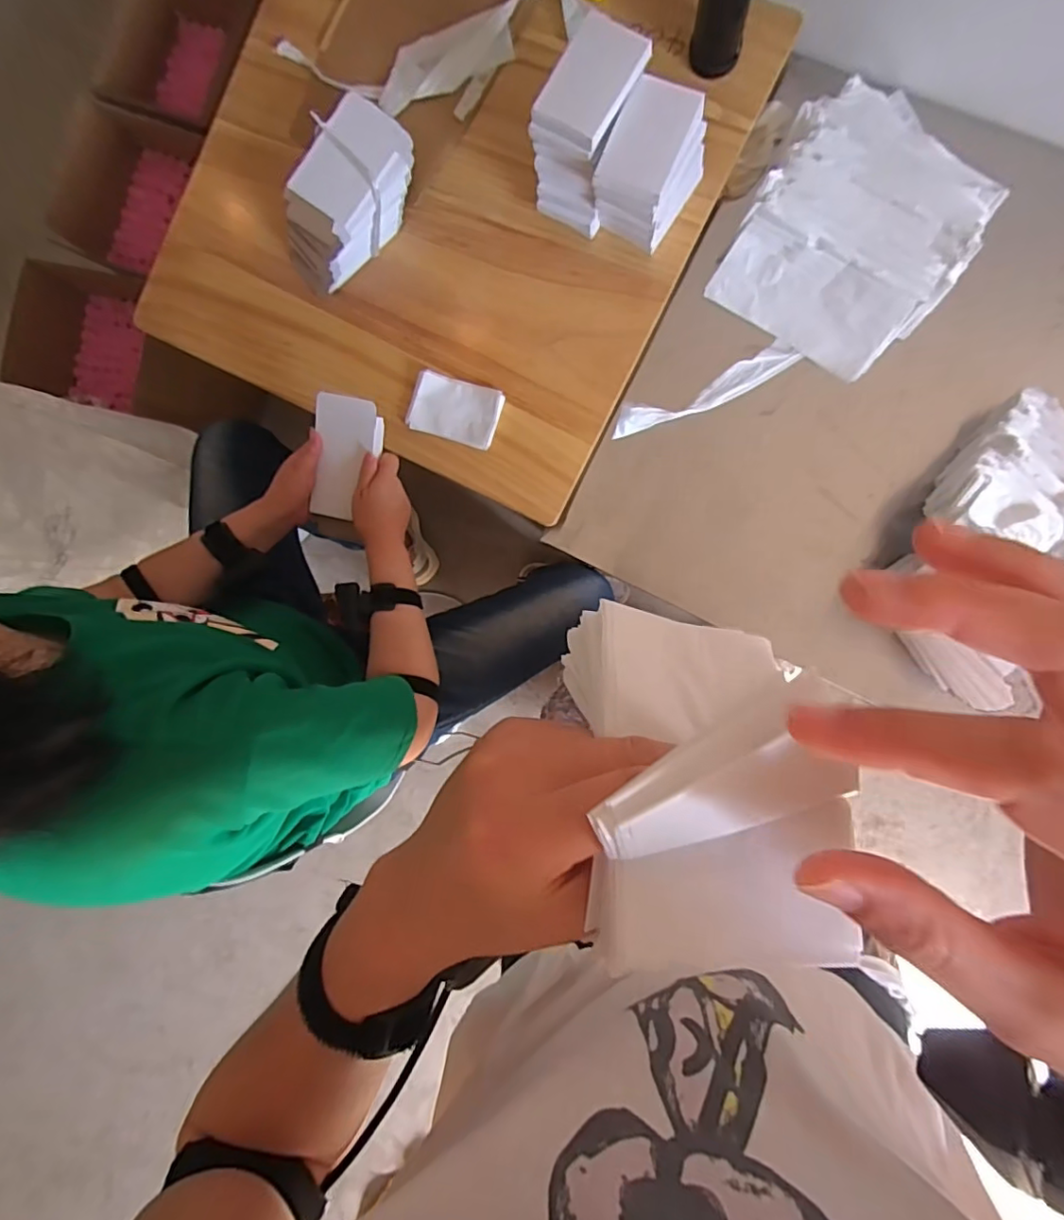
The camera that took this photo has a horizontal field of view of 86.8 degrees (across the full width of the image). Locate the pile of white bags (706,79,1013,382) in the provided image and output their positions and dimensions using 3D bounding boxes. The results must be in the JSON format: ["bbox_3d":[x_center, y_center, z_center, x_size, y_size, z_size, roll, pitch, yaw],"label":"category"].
[{"bbox_3d":[0.458,-0.536,0.783,0.290,0.071,0.345,30,93,6],"label":"pile of white bags"}]

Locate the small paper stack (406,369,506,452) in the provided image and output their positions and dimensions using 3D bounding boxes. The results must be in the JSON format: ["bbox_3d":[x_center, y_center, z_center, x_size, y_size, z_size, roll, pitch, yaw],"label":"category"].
[{"bbox_3d":[-0.112,-0.293,0.824,0.132,0.008,0.086,17,93,2],"label":"small paper stack"}]

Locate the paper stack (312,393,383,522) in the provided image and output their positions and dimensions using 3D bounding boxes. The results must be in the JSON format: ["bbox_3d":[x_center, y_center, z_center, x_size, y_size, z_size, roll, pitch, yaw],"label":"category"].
[{"bbox_3d":[-0.246,-0.195,0.731,0.085,0.019,0.159,24,114,7],"label":"paper stack"}]

